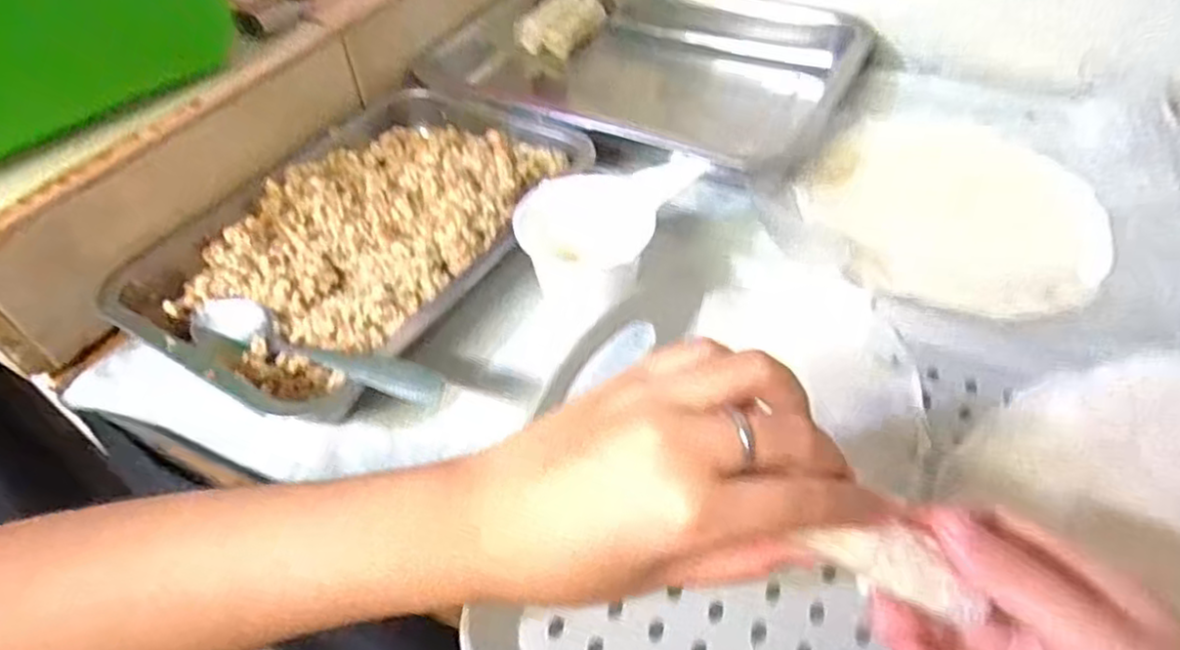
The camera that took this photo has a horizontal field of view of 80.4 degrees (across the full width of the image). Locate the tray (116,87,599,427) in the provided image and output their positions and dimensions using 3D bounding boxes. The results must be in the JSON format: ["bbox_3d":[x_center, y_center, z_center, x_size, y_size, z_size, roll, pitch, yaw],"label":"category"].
[{"bbox_3d":[-0.153,-0.066,0.494,0.208,0.049,0.295,22,53,19],"label":"tray"}]

